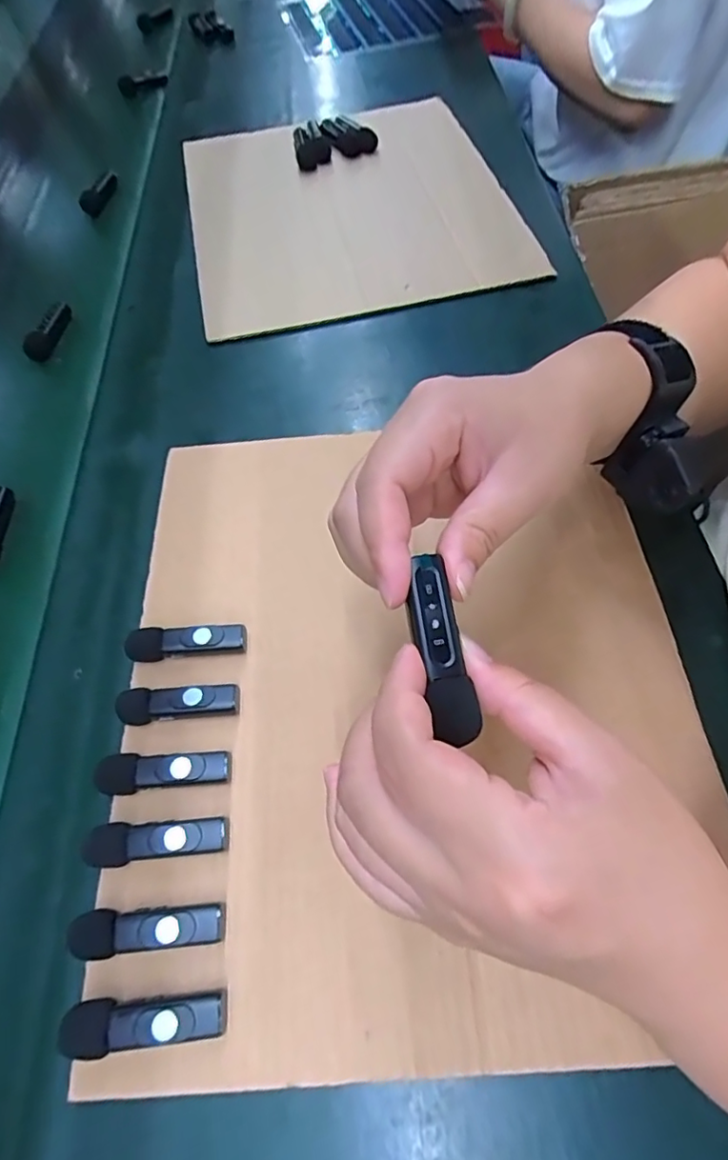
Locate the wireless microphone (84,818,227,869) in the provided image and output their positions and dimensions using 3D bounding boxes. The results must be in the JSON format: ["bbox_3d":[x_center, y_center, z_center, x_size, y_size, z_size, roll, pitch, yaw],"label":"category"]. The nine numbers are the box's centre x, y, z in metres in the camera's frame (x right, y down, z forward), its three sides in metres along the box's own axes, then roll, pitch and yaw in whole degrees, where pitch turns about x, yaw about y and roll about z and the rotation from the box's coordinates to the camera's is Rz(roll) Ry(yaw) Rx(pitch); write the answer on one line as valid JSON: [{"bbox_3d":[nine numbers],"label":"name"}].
[{"bbox_3d":[-0.097,0.123,0.264,0.065,0.015,0.018,-8,60,0],"label":"wireless microphone"}]

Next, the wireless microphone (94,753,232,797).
[{"bbox_3d":[-0.099,0.096,0.279,0.065,0.016,0.018,-4,60,2],"label":"wireless microphone"}]

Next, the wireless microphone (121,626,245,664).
[{"bbox_3d":[-0.099,0.036,0.315,0.065,0.015,0.018,-6,60,1],"label":"wireless microphone"}]

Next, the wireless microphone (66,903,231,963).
[{"bbox_3d":[-0.095,0.153,0.247,0.064,0.015,0.018,-9,60,-1],"label":"wireless microphone"}]

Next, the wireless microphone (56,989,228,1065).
[{"bbox_3d":[-0.090,0.180,0.230,0.065,0.017,0.019,-9,60,-1],"label":"wireless microphone"}]

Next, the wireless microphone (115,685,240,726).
[{"bbox_3d":[-0.099,0.066,0.297,0.062,0.015,0.017,-5,60,1],"label":"wireless microphone"}]

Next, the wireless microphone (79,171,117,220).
[{"bbox_3d":[-0.282,-0.416,0.601,0.021,0.015,0.063,15,62,12],"label":"wireless microphone"}]

